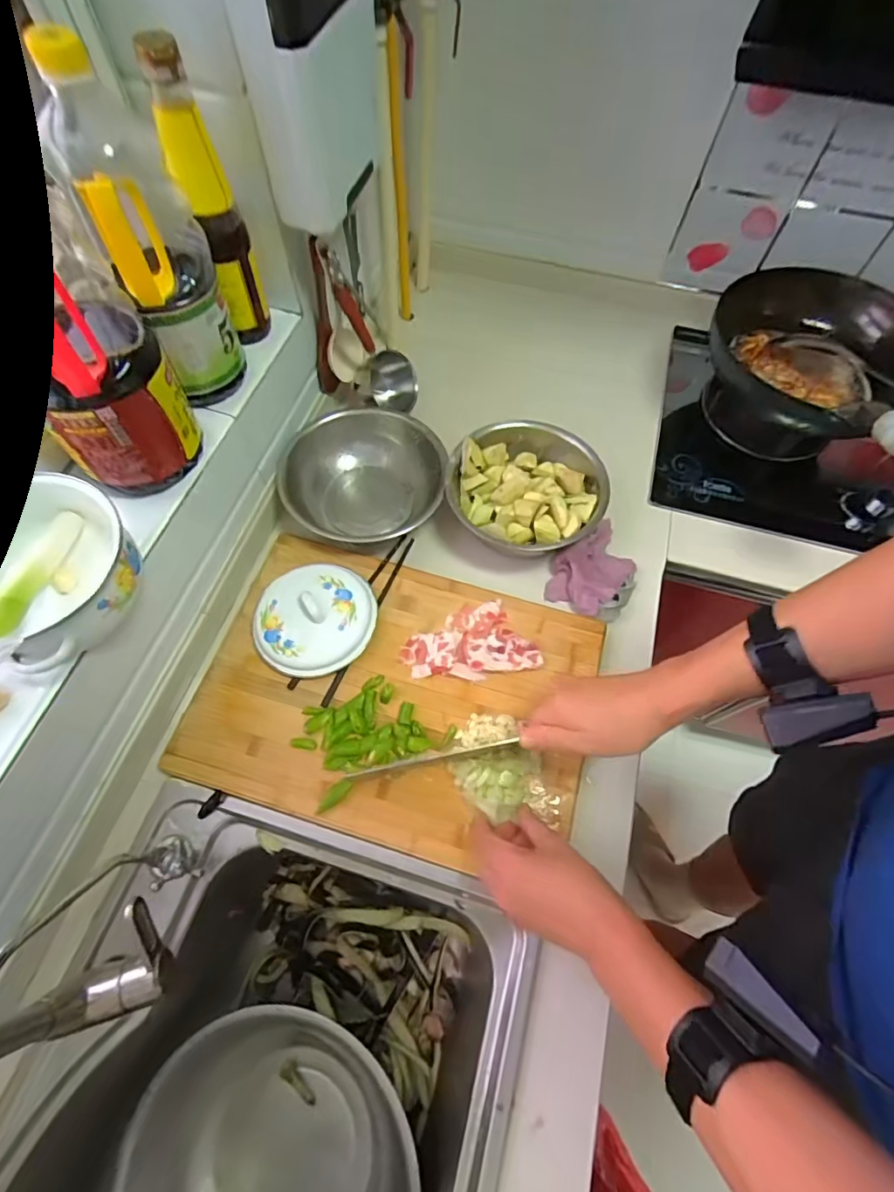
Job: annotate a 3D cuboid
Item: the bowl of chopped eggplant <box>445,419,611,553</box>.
[{"bbox_3d":[0.111,-0.143,0.715,0.217,0.081,0.208,1,64,-1],"label":"bowl of chopped eggplant"}]

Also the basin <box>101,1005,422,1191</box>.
[{"bbox_3d":[-0.185,0.629,0.565,0.307,0.152,0.296,1,64,-1],"label":"basin"}]

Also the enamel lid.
[{"bbox_3d":[-0.162,0.025,0.628,0.141,0.046,0.145,1,64,-1],"label":"enamel lid"}]

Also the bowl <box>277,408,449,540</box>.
[{"bbox_3d":[-0.118,-0.164,0.735,0.218,0.087,0.190,-12,65,-8],"label":"bowl"}]

